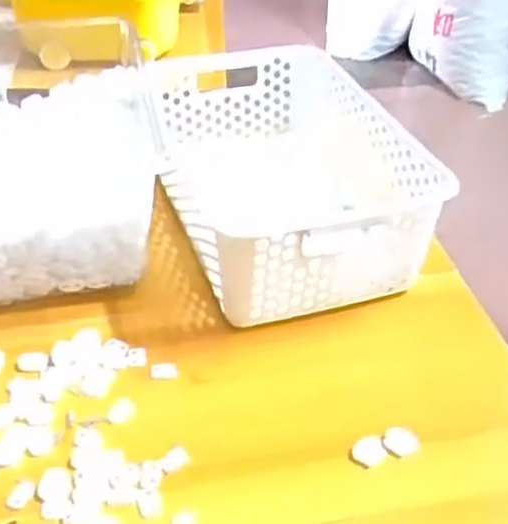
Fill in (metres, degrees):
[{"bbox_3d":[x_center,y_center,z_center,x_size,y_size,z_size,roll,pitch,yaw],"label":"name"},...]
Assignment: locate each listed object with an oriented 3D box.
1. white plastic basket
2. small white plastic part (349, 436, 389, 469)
[{"bbox_3d":[0.025,-0.085,0.715,0.196,0.116,0.313,-10,40,-15],"label":"white plastic basket"},{"bbox_3d":[0.081,0.133,0.526,0.026,0.010,0.019,-14,41,-19],"label":"small white plastic part"}]

